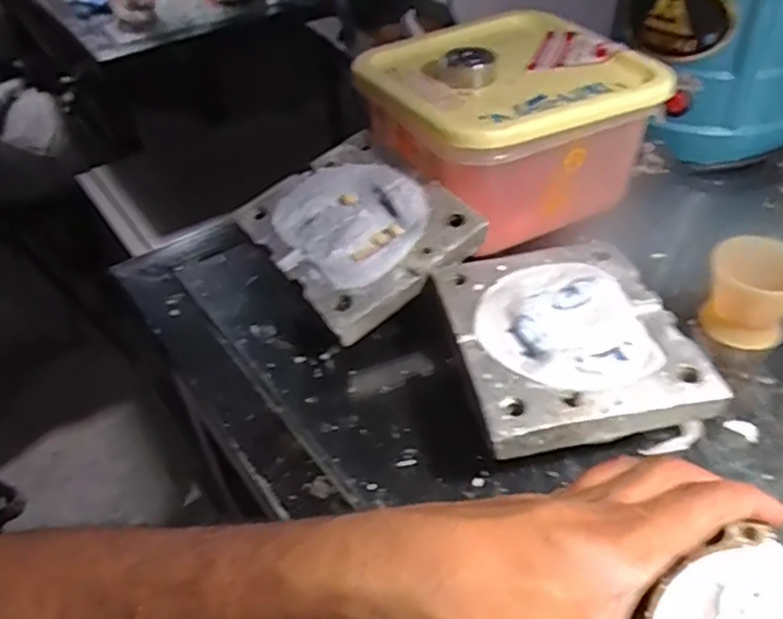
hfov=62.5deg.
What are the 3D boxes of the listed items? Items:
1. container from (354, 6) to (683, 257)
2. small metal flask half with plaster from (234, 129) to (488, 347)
[{"bbox_3d":[0.069,-0.127,0.462,0.150,0.103,0.159,-22,45,-18],"label":"container"},{"bbox_3d":[-0.022,-0.054,0.407,0.110,0.022,0.125,-37,59,-13],"label":"small metal flask half with plaster"}]

